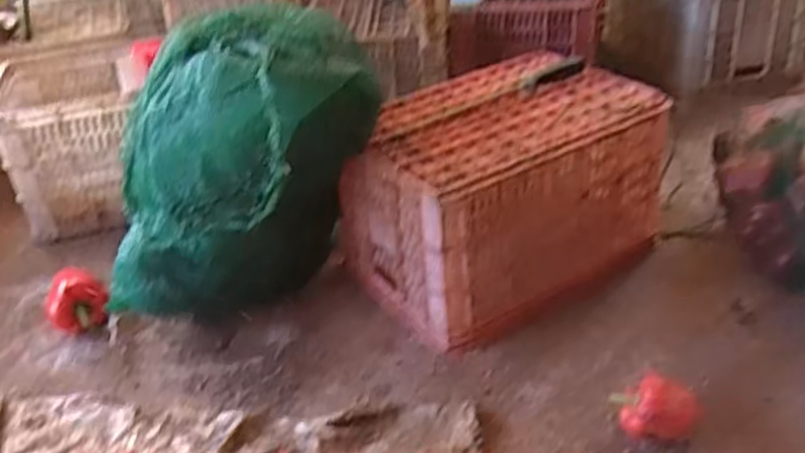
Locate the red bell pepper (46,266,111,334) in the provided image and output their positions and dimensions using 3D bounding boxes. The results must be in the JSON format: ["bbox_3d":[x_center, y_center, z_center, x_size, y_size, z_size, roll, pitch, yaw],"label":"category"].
[{"bbox_3d":[-0.562,0.138,1.329,0.099,0.095,0.092,-21,37,-24],"label":"red bell pepper"}]

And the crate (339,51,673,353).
[{"bbox_3d":[0.167,-0.071,1.352,0.482,0.282,0.337,-22,37,-26],"label":"crate"}]

